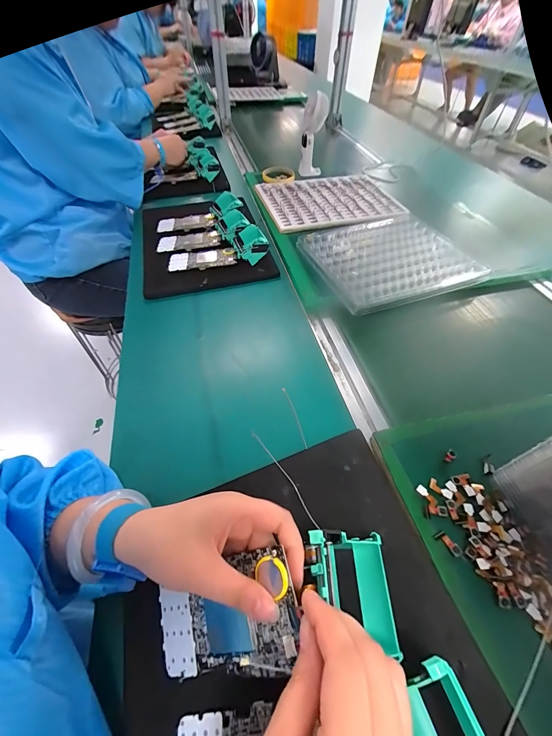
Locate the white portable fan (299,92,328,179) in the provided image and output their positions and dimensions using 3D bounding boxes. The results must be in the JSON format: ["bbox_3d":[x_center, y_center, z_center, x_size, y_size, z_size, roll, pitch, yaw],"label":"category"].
[{"bbox_3d":[0.101,-0.631,0.814,0.065,0.162,0.063,4,56,3],"label":"white portable fan"}]

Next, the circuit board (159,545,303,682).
[{"bbox_3d":[-0.038,0.176,0.207,0.129,0.007,0.063,-38,56,21],"label":"circuit board"}]

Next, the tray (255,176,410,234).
[{"bbox_3d":[0.136,-0.417,0.749,0.315,0.013,0.301,-12,52,-9],"label":"tray"}]

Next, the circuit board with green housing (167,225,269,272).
[{"bbox_3d":[-0.119,-0.233,0.586,0.193,0.045,0.087,-13,57,-8],"label":"circuit board with green housing"}]

